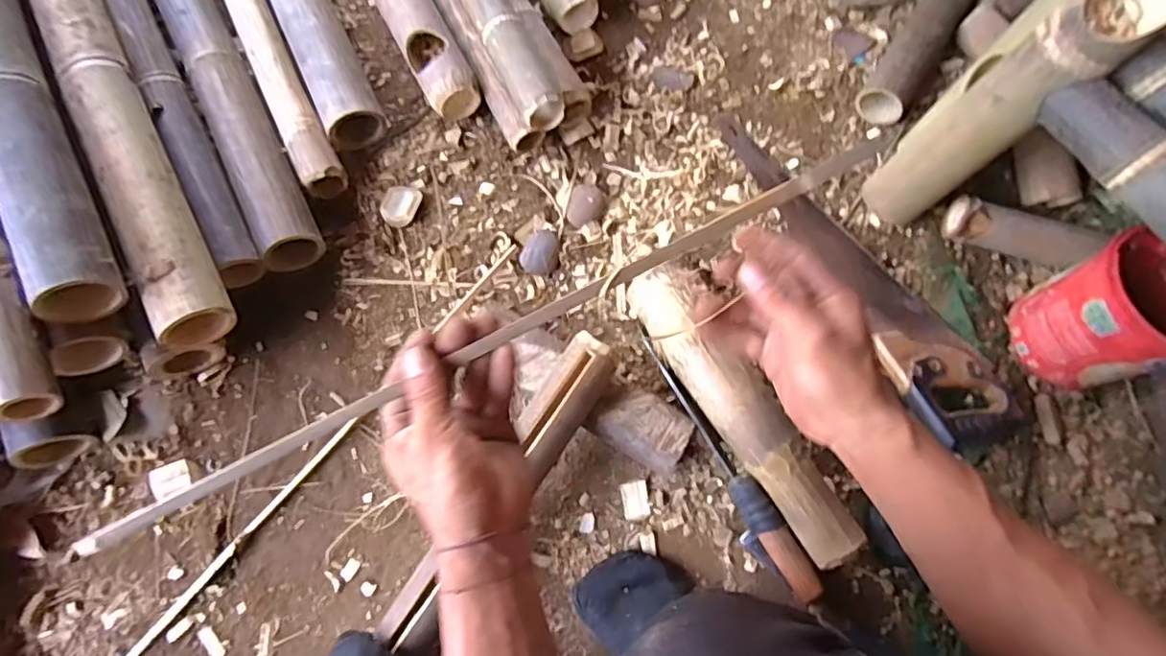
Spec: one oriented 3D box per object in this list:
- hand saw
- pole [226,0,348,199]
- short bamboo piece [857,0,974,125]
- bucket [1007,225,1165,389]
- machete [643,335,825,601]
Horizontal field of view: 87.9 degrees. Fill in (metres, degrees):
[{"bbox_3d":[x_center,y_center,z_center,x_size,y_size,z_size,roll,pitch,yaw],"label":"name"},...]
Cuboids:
[{"bbox_3d":[0.316,-0.079,0.739,0.122,0.065,0.493,-34,77,-10],"label":"hand saw"},{"bbox_3d":[-0.472,-0.465,0.845,0.057,0.054,0.685,-25,76,-8],"label":"pole"},{"bbox_3d":[0.465,-0.390,0.833,0.064,0.065,0.252,32,75,8],"label":"short bamboo piece"},{"bbox_3d":[0.588,-0.014,0.663,0.131,0.146,0.145,-32,77,-10],"label":"bucket"},{"bbox_3d":[0.154,0.152,0.674,0.031,0.047,0.317,-31,77,-10],"label":"machete"}]

